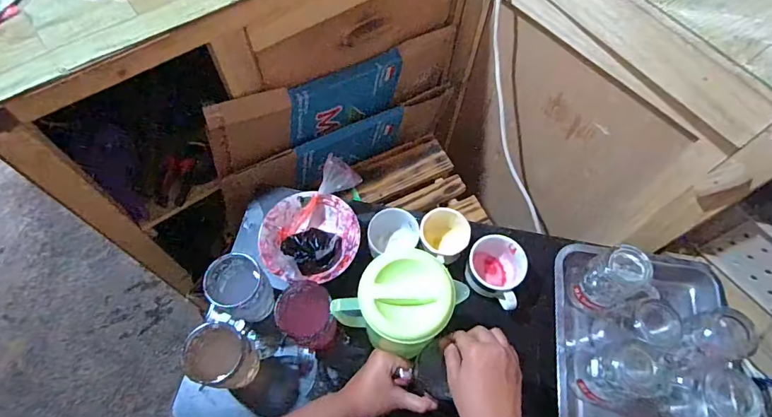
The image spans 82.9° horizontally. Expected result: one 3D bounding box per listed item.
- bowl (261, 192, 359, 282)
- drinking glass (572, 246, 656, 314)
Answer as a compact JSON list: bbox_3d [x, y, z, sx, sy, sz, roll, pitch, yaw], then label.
[{"bbox_3d":[-0.121,0.050,0.704,0.151,0.045,0.143,0,65,-1],"label":"bowl"},{"bbox_3d":[0.332,0.110,0.654,0.069,0.124,0.063,0,65,-1],"label":"drinking glass"}]

